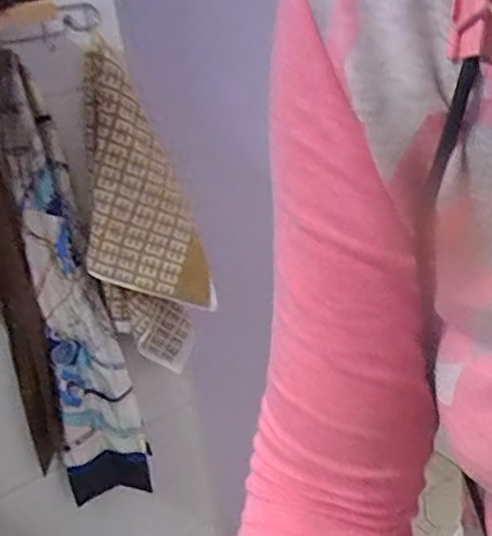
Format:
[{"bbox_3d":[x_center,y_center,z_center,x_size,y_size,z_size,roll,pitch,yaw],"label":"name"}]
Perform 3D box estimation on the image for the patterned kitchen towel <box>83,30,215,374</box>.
[{"bbox_3d":[-0.156,-0.061,0.965,0.165,0.476,0.106,-12,25,-8],"label":"patterned kitchen towel"}]

